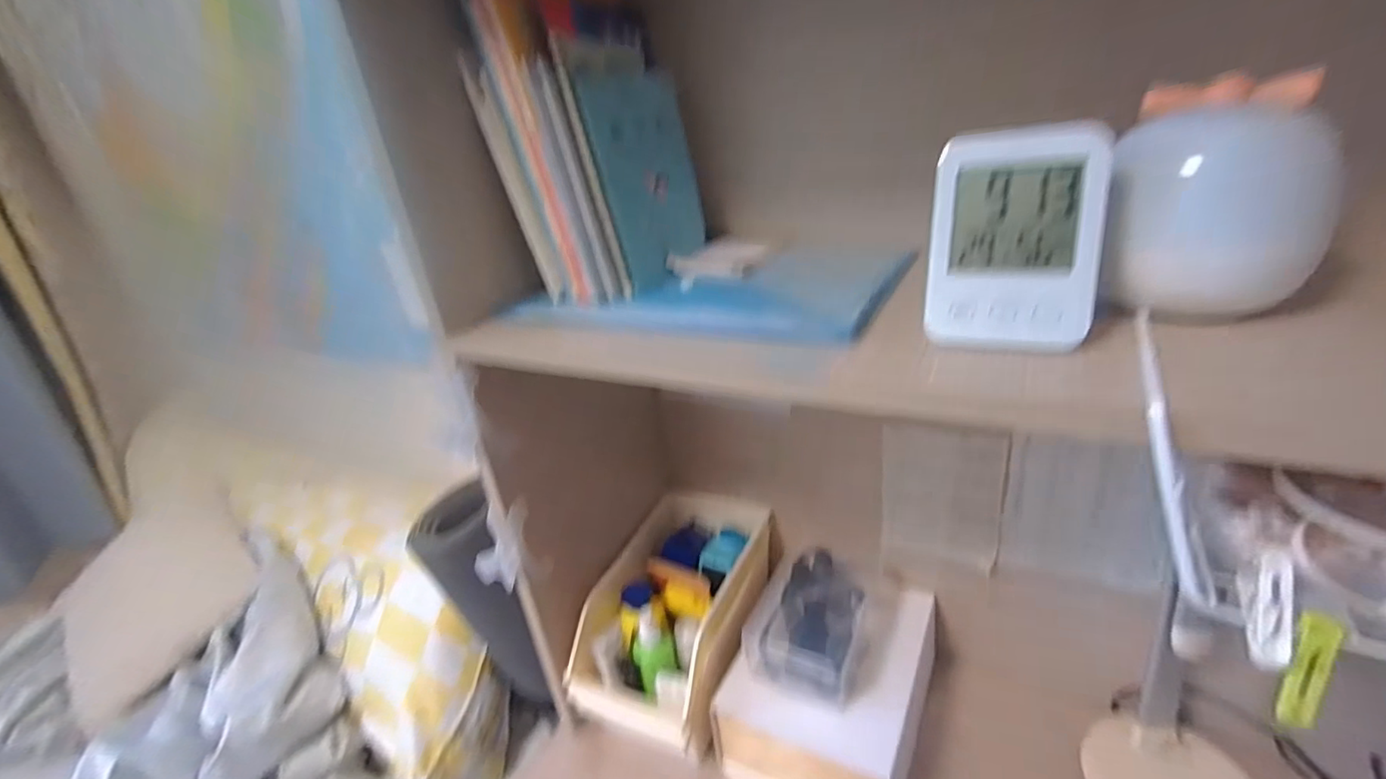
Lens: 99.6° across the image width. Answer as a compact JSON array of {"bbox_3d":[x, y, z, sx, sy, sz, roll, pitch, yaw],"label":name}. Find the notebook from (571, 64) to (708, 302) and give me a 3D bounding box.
[{"bbox_3d":[-0.036,-0.191,0.532,0.007,0.178,0.125,2,24,38],"label":"notebook"}]

